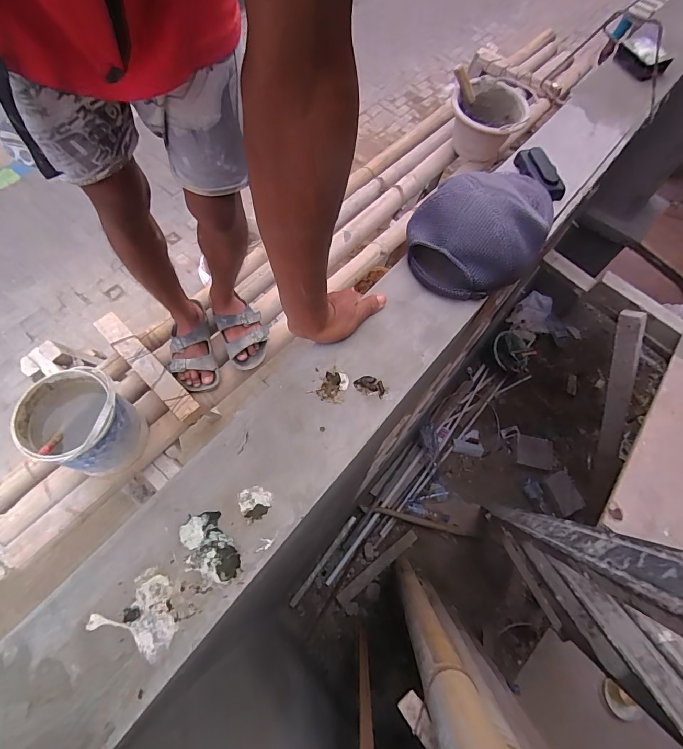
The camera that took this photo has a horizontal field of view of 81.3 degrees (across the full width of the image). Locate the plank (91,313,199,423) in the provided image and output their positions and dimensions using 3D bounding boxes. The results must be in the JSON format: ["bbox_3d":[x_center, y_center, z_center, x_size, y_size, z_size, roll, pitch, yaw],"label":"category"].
[{"bbox_3d":[-0.490,-0.025,0.992,0.374,0.023,0.057,41,69,16],"label":"plank"}]

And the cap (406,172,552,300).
[{"bbox_3d":[0.178,-0.190,0.529,0.171,0.098,0.145,22,65,8],"label":"cap"}]

